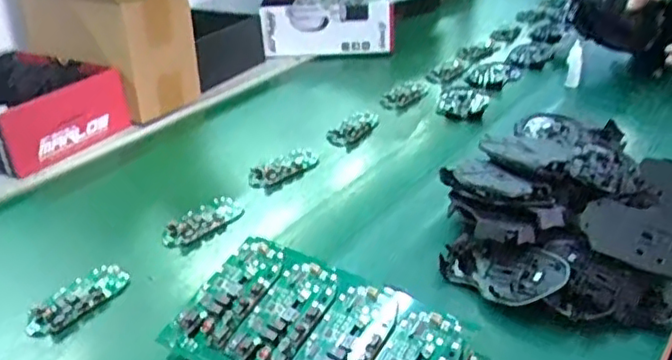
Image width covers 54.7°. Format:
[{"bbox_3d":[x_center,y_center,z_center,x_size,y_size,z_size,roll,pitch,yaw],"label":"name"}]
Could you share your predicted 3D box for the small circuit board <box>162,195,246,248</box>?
[{"bbox_3d":[-0.148,0.046,0.728,0.045,0.019,0.100,20,36,34],"label":"small circuit board"}]

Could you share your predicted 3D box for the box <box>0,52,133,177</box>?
[{"bbox_3d":[-0.456,-0.109,0.919,0.261,0.095,0.192,17,34,31],"label":"box"}]

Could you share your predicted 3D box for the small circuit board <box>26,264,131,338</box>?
[{"bbox_3d":[-0.244,0.114,0.618,0.048,0.012,0.099,14,33,27],"label":"small circuit board"}]

